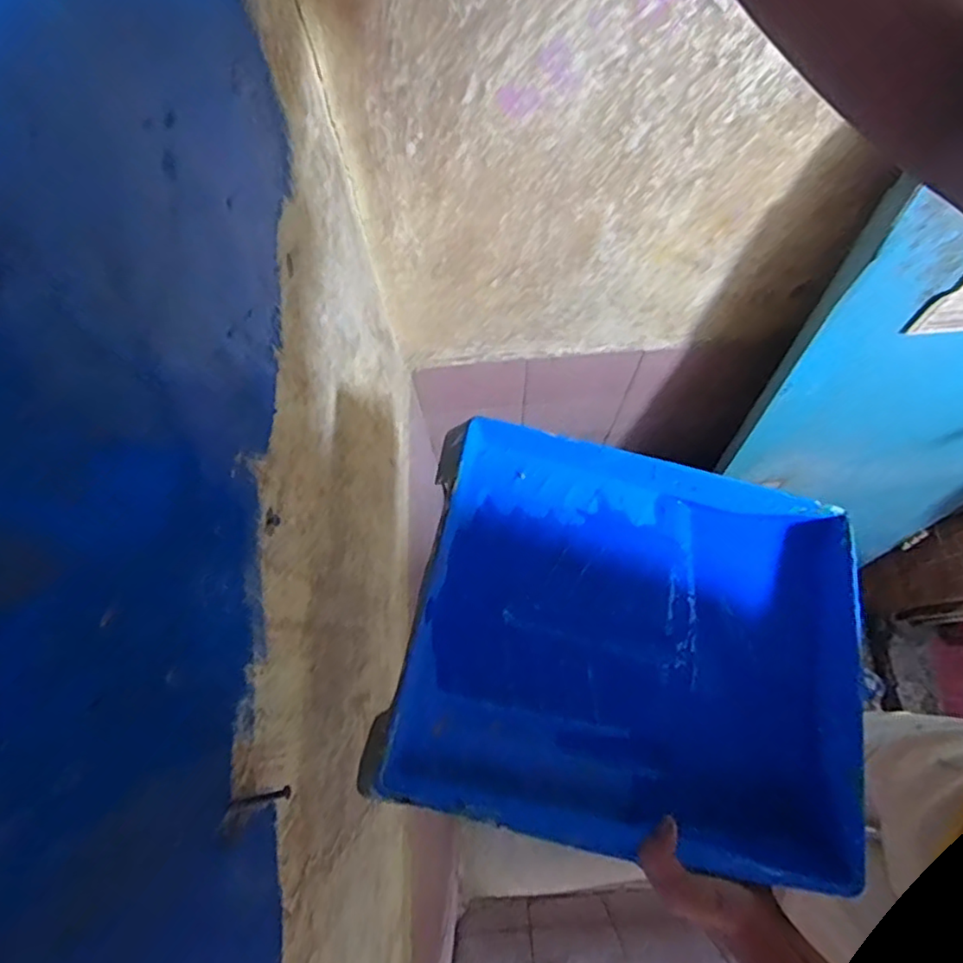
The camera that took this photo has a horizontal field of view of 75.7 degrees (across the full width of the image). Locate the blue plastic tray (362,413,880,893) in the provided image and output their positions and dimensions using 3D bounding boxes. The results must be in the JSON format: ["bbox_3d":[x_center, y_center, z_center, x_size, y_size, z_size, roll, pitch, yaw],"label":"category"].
[{"bbox_3d":[0.124,0.119,0.485,0.350,0.078,0.293,12,75,4],"label":"blue plastic tray"}]

